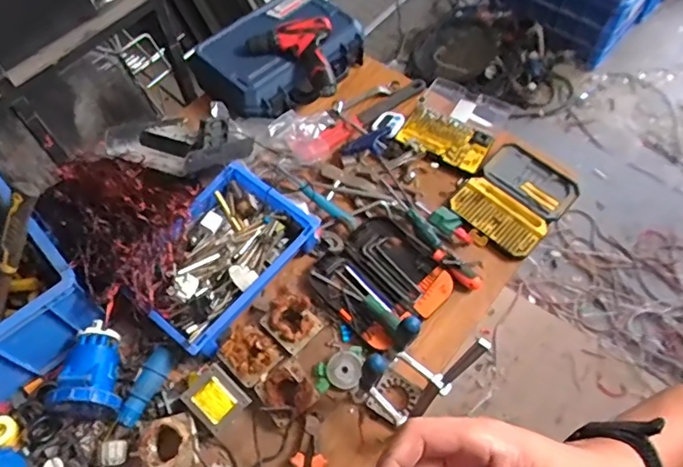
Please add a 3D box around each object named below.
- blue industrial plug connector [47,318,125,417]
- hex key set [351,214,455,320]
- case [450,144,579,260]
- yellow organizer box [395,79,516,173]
[{"bbox_3d":[-0.403,0.212,0.825,0.109,0.093,0.139,-2,59,0],"label":"blue industrial plug connector"},{"bbox_3d":[0.112,0.053,0.979,0.112,0.016,0.215,-39,65,-20],"label":"hex key set"},{"bbox_3d":[0.352,-0.066,1.067,0.188,0.039,0.259,39,67,22],"label":"case"},{"bbox_3d":[0.266,-0.256,1.167,0.201,0.045,0.260,27,54,10],"label":"yellow organizer box"}]

